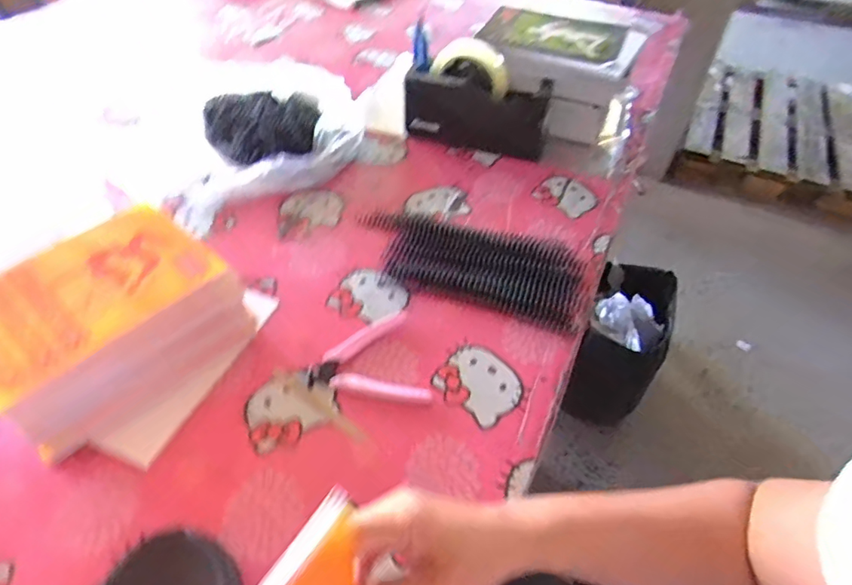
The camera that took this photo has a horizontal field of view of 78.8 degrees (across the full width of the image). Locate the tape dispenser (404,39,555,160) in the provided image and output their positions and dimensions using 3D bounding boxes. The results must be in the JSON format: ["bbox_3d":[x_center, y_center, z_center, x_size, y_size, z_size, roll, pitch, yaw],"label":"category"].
[{"bbox_3d":[0.070,-0.264,0.718,0.197,0.128,0.060,10,49,7],"label":"tape dispenser"}]

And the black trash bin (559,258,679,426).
[{"bbox_3d":[0.494,0.121,1.323,0.178,0.272,0.320,20,51,15],"label":"black trash bin"}]

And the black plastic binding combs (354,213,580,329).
[{"bbox_3d":[0.048,-0.041,0.586,0.257,0.027,0.118,16,50,12],"label":"black plastic binding combs"}]

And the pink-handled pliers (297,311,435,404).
[{"bbox_3d":[-0.060,0.066,0.490,0.107,0.006,0.106,-10,49,-11],"label":"pink-handled pliers"}]

